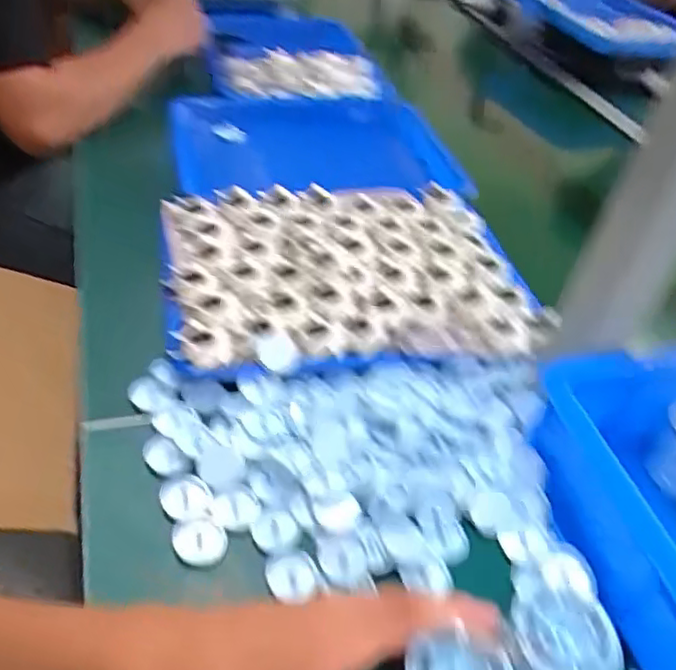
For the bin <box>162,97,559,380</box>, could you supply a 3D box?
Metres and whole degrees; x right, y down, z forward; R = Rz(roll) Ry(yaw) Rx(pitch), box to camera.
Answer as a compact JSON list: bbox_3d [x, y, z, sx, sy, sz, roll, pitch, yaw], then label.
[{"bbox_3d":[-0.011,-0.123,0.731,0.343,0.102,0.511,-1,42,-12],"label":"bin"}]

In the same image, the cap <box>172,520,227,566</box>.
[{"bbox_3d":[-0.089,0.132,0.419,0.037,0.004,0.030,17,47,13],"label":"cap"}]

